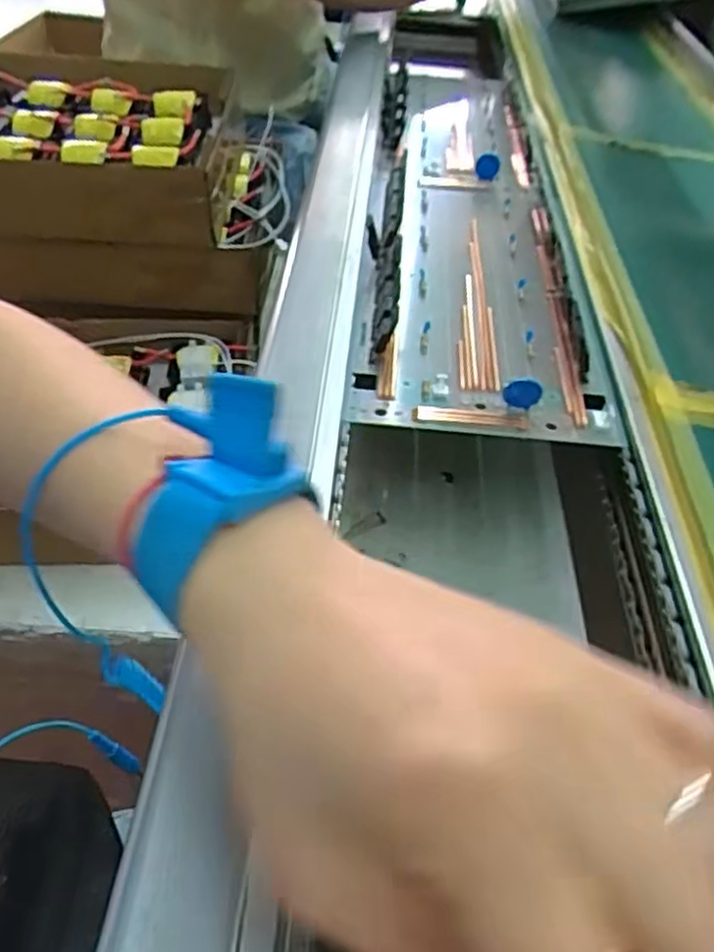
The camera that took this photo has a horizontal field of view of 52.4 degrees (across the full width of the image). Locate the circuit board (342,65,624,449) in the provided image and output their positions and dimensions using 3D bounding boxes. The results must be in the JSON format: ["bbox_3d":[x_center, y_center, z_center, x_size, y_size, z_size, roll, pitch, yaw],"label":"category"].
[{"bbox_3d":[0.082,-0.221,0.553,0.130,0.034,0.531,9,46,-3],"label":"circuit board"}]

